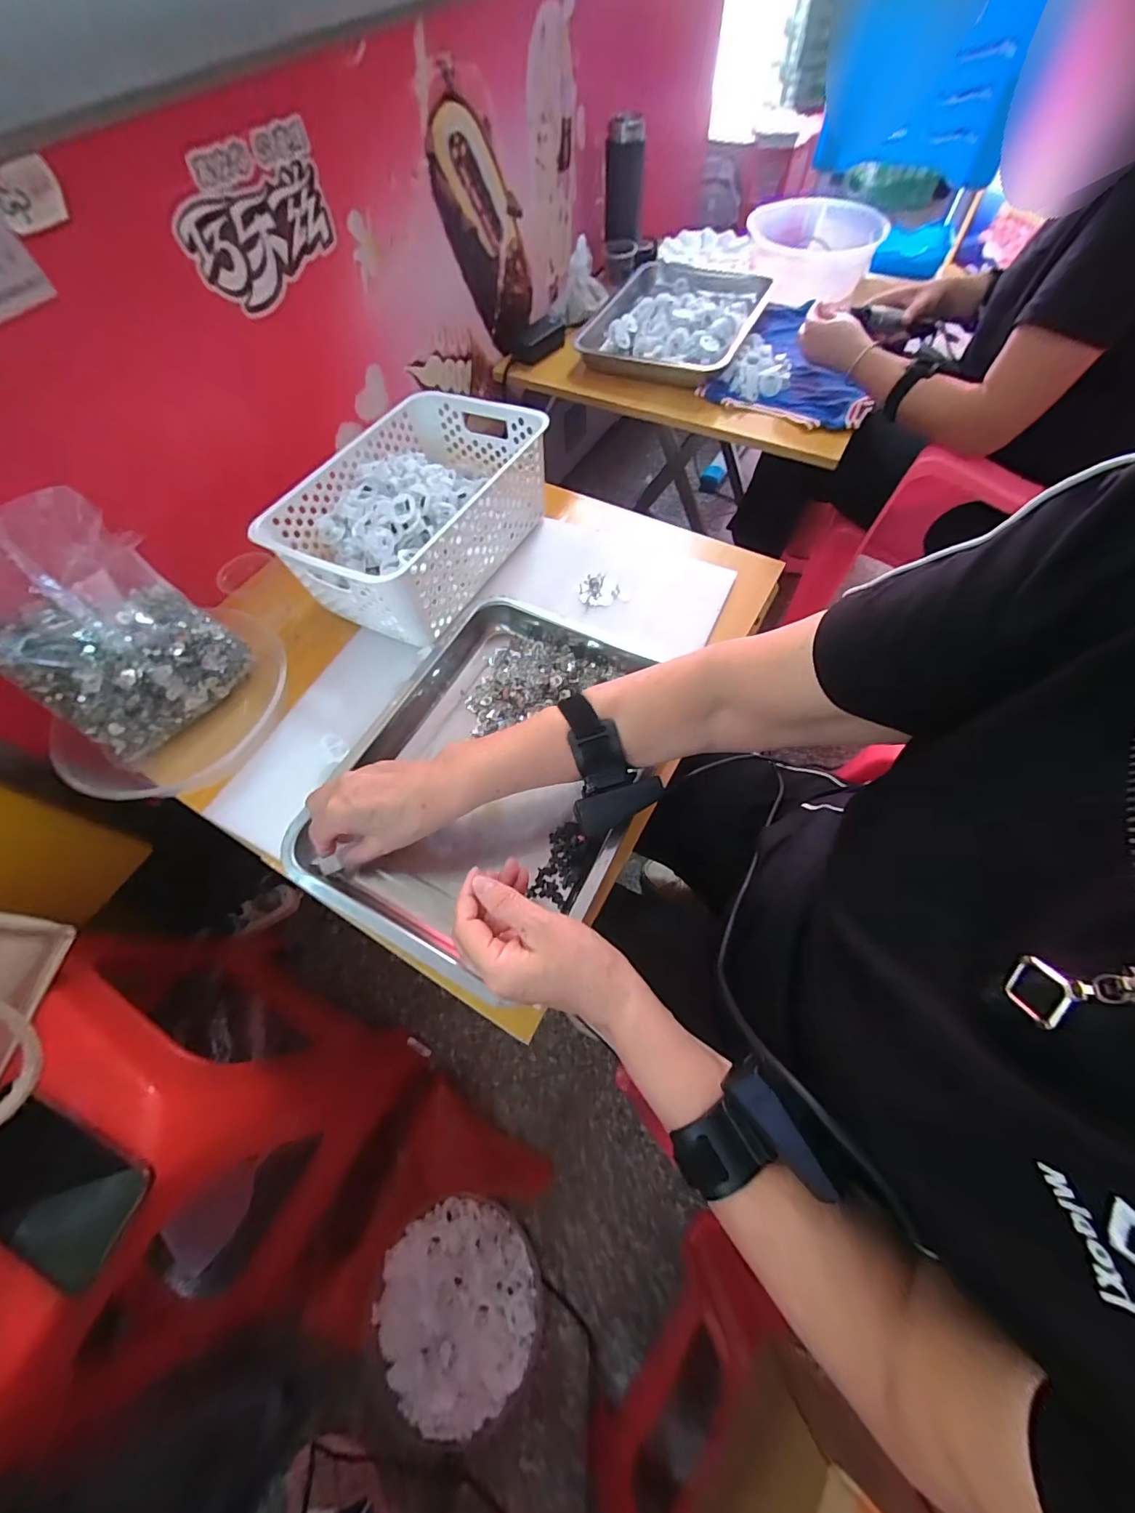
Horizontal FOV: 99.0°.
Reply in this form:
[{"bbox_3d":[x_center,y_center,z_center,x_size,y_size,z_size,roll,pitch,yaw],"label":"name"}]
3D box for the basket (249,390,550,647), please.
[{"bbox_3d":[-0.186,-0.300,0.603,0.217,0.114,0.318,27,66,15],"label":"basket"}]

